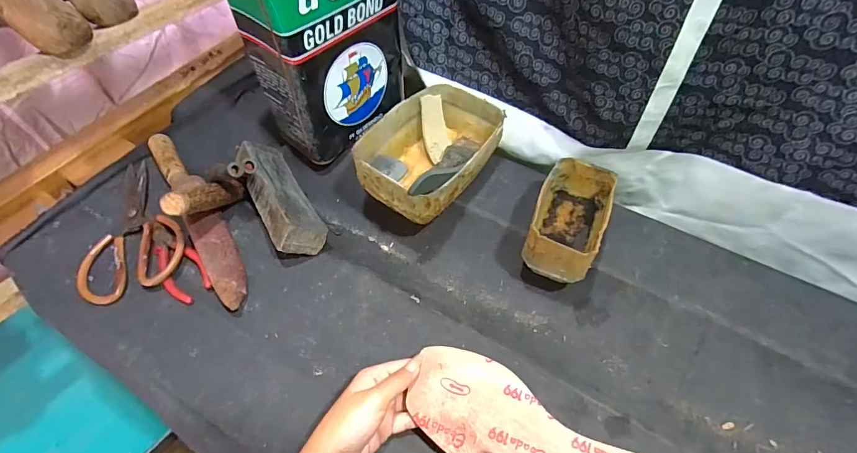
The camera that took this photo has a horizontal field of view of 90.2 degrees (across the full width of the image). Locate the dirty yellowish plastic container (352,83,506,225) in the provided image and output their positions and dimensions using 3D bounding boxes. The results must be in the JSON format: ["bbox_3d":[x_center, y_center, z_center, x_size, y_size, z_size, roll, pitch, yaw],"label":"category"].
[{"bbox_3d":[0.004,-0.092,0.525,0.127,0.071,0.180,31,60,21],"label":"dirty yellowish plastic container"}]

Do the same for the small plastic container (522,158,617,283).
[{"bbox_3d":[0.153,-0.009,0.468,0.067,0.056,0.128,19,56,14],"label":"small plastic container"}]

